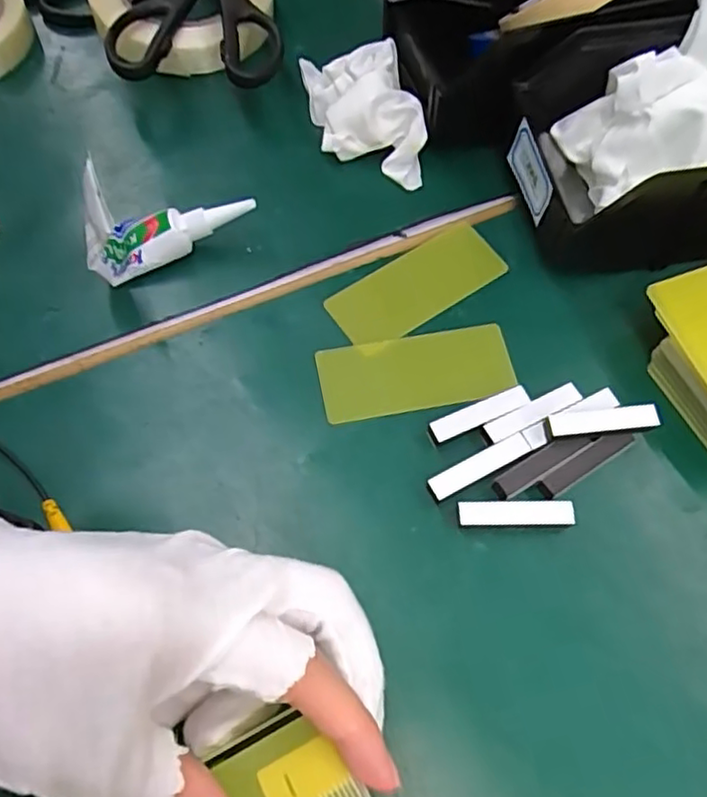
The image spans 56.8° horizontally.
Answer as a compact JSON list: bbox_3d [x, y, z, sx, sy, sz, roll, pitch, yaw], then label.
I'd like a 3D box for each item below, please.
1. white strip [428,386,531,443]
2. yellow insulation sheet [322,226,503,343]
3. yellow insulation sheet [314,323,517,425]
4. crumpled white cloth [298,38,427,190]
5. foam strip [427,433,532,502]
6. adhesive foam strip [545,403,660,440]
[{"bbox_3d":[0.061,0.007,0.313,0.050,0.004,0.011,-21,66,-9],"label":"white strip"},{"bbox_3d":[0.035,-0.062,0.355,0.098,0.004,0.044,-33,69,-14],"label":"yellow insulation sheet"},{"bbox_3d":[0.032,-0.013,0.333,0.097,0.004,0.041,-10,68,-6],"label":"yellow insulation sheet"},{"bbox_3d":[0.006,-0.175,0.388,0.057,0.035,0.105,-13,65,-5],"label":"crumpled white cloth"},{"bbox_3d":[0.059,0.031,0.302,0.051,0.004,0.011,-26,67,-11],"label":"foam strip"},{"bbox_3d":[0.115,0.011,0.304,0.052,0.005,0.012,-7,85,-4],"label":"adhesive foam strip"}]

